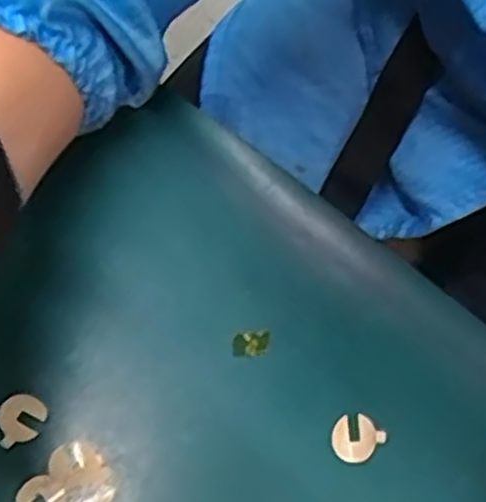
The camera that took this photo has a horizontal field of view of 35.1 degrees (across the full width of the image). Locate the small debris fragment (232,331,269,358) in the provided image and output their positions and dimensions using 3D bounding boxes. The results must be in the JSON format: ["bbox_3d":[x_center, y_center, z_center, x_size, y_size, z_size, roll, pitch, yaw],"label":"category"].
[{"bbox_3d":[0.003,0.037,0.307,0.015,0.004,0.010,-10,67,-6],"label":"small debris fragment"}]

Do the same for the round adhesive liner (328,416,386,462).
[{"bbox_3d":[0.042,0.070,0.290,0.019,0.004,0.017,-39,73,-17],"label":"round adhesive liner"}]

